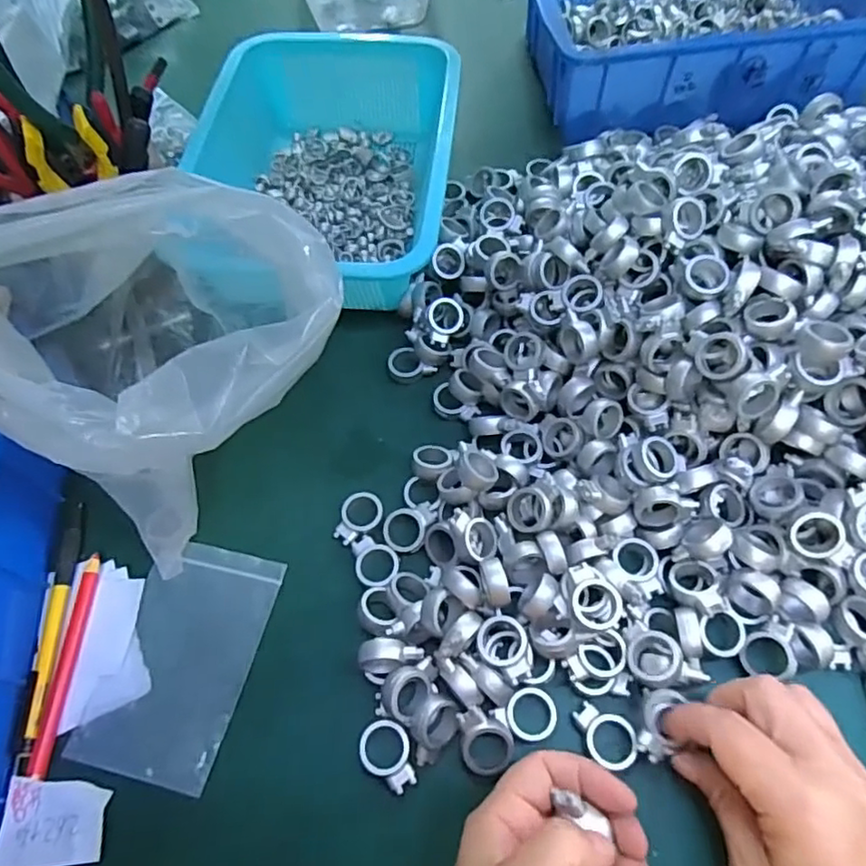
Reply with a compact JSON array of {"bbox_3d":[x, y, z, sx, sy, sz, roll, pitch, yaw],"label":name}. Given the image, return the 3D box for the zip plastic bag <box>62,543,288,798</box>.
[{"bbox_3d":[-0.141,0.126,0.343,0.075,0.006,0.124,11,63,8],"label":"zip plastic bag"}]

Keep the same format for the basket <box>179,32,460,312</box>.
[{"bbox_3d":[-0.079,-0.217,0.482,0.190,0.067,0.281,6,62,5],"label":"basket"}]

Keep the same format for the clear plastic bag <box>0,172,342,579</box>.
[{"bbox_3d":[-0.148,-0.039,0.329,0.173,0.173,0.144,17,63,11],"label":"clear plastic bag"}]

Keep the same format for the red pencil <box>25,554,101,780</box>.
[{"bbox_3d":[-0.207,0.152,0.329,0.010,0.007,0.169,-1,62,2],"label":"red pencil"}]

